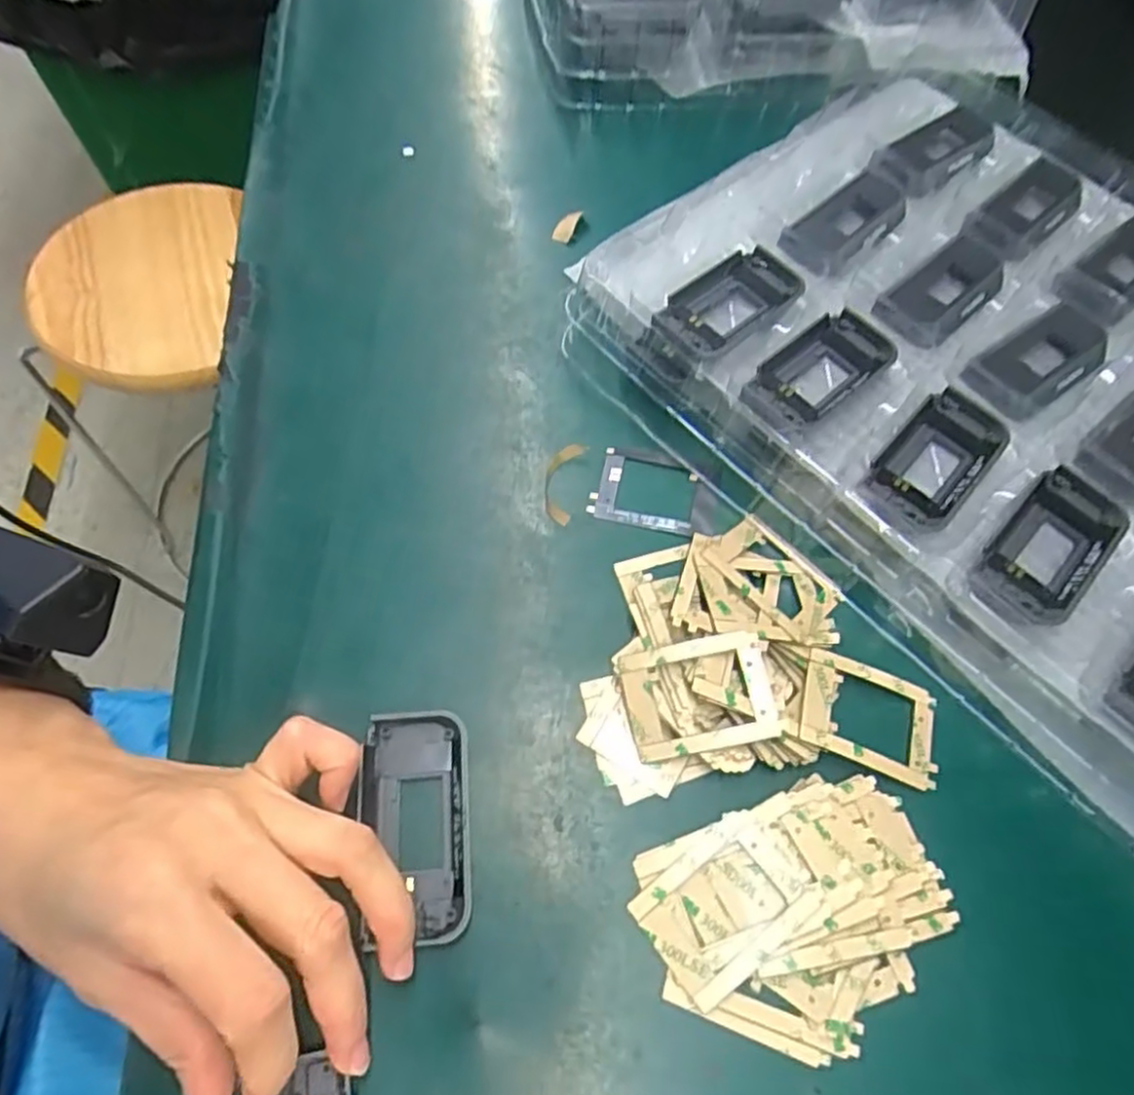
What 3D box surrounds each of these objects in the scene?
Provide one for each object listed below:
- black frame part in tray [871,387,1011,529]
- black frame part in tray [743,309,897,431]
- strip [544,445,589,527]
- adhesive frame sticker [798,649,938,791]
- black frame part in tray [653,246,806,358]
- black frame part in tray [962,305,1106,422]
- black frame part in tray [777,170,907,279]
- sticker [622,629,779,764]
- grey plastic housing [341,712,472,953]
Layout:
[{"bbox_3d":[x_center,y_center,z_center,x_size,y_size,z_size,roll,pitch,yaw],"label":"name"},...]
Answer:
[{"bbox_3d":[0.159,-0.039,0.312,0.038,0.013,0.072,39,67,15],"label":"black frame part in tray"},{"bbox_3d":[0.114,-0.081,0.325,0.078,0.008,0.035,-37,71,-20],"label":"black frame part in tray"},{"bbox_3d":[-0.003,-0.029,0.326,0.015,0.004,0.040,14,63,3],"label":"strip"},{"bbox_3d":[0.115,0.065,0.279,0.054,0.005,0.039,21,59,-2],"label":"adhesive frame sticker"},{"bbox_3d":[0.075,-0.114,0.338,0.074,0.010,0.041,-36,71,-20],"label":"black frame part in tray"},{"bbox_3d":[0.219,-0.086,0.338,0.076,0.009,0.038,-35,71,-20],"label":"black frame part in tray"},{"bbox_3d":[0.139,-0.161,0.367,0.038,0.013,0.084,42,67,16],"label":"black frame part in tray"},{"bbox_3d":[0.049,0.055,0.272,0.054,0.004,0.040,-13,75,5],"label":"sticker"},{"bbox_3d":[-0.054,0.097,0.258,0.041,0.009,0.074,-2,65,0],"label":"grey plastic housing"}]

